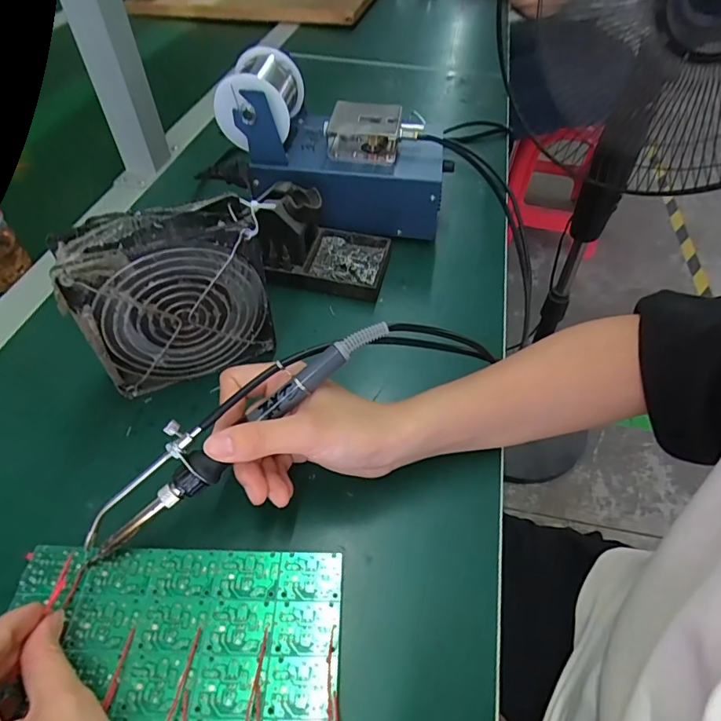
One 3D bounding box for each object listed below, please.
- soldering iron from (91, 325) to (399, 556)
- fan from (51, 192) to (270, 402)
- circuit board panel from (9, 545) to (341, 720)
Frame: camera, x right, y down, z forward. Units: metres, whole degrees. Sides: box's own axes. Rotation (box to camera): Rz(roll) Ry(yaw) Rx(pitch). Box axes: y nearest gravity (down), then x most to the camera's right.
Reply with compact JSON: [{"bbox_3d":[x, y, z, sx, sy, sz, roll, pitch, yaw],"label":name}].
[{"bbox_3d":[-0.069,0.036,0.269,0.197,0.025,0.028,-36,58,-6],"label":"soldering iron"},{"bbox_3d":[-0.125,-0.041,0.336,0.121,0.122,0.041,-21,54,-18],"label":"fan"},{"bbox_3d":[-0.096,0.146,0.242,0.168,0.004,0.100,2,50,0],"label":"circuit board panel"}]

